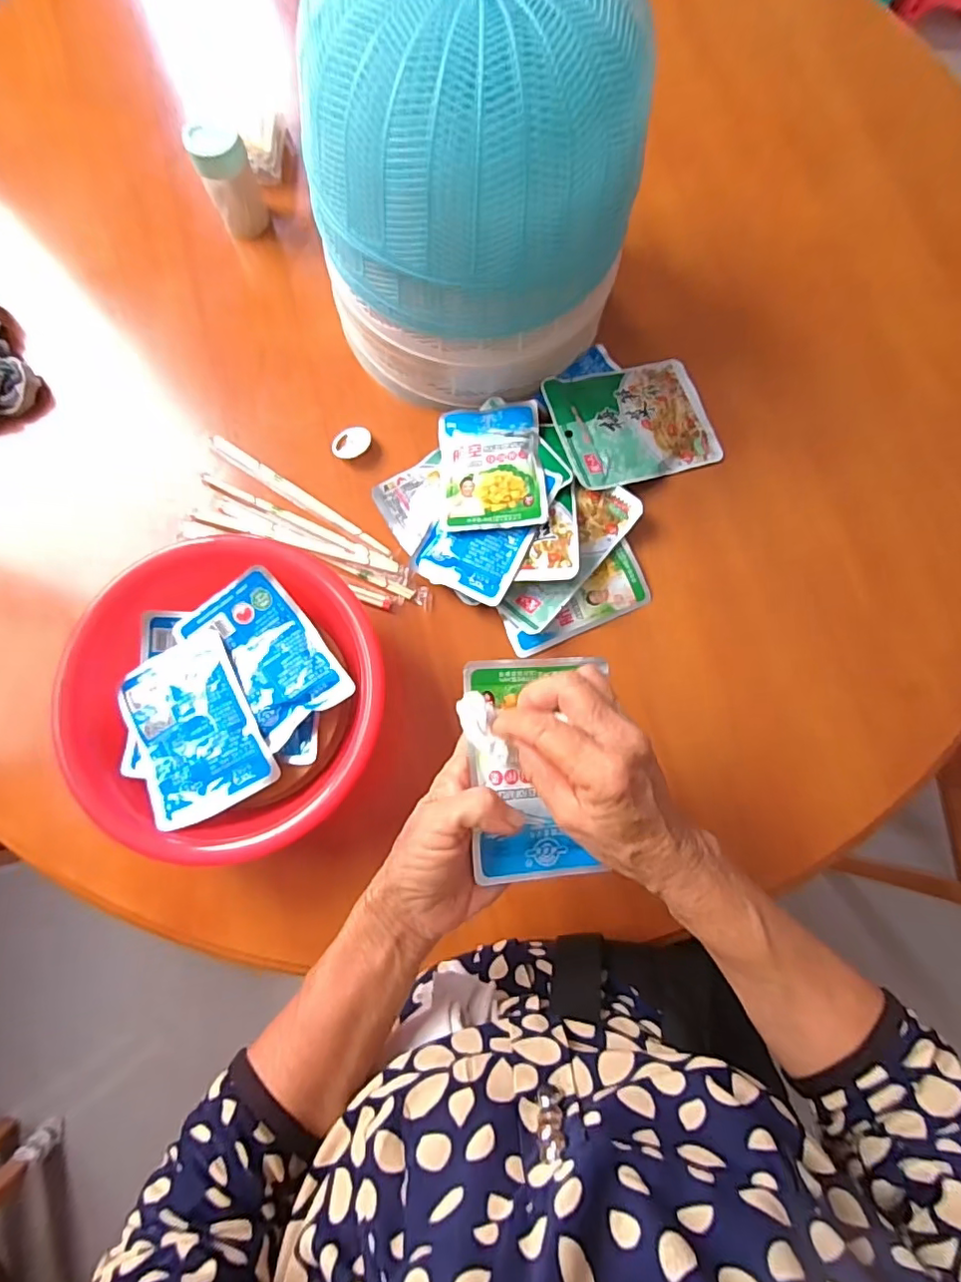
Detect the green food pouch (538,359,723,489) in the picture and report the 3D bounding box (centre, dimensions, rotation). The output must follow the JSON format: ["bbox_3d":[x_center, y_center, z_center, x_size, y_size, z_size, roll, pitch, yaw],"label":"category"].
[{"bbox_3d":[0.137,-0.198,0.511,0.145,0.013,0.110,-16,77,-14],"label":"green food pouch"}]

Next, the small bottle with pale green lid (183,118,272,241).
[{"bbox_3d":[-0.233,-0.429,0.534,0.046,0.091,0.037,-22,78,-4],"label":"small bottle with pale green lid"}]

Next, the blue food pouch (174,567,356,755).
[{"bbox_3d":[-0.164,0.011,0.433,0.078,0.014,0.125,-38,81,-8],"label":"blue food pouch"}]

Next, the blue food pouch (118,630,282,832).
[{"bbox_3d":[-0.214,0.065,0.419,0.088,0.017,0.129,-27,80,-6],"label":"blue food pouch"}]

